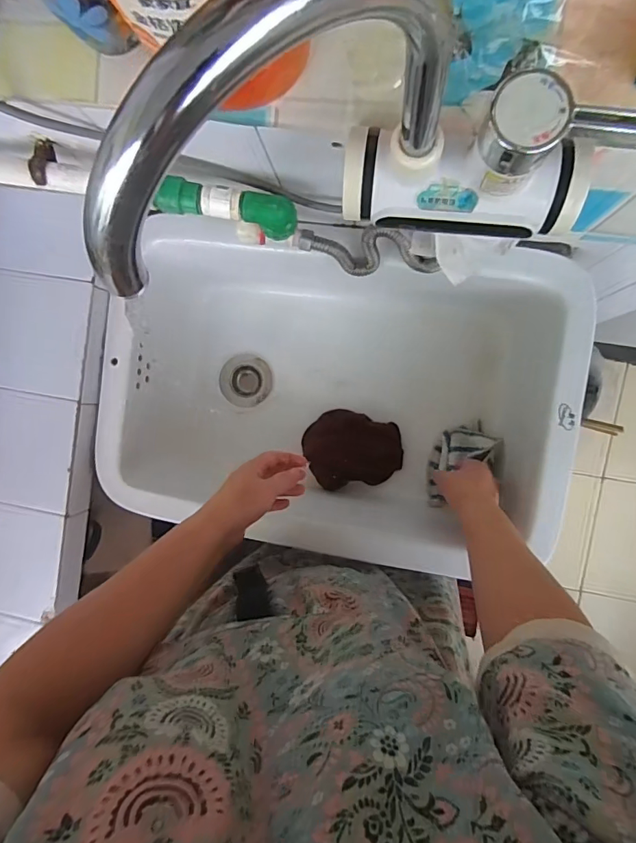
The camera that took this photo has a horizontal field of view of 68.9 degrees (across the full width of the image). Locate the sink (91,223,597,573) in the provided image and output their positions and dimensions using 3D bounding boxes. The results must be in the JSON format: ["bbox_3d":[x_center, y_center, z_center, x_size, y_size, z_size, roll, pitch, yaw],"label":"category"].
[{"bbox_3d":[0.023,-0.048,0.673,0.588,0.208,0.391,11,94,6],"label":"sink"}]

